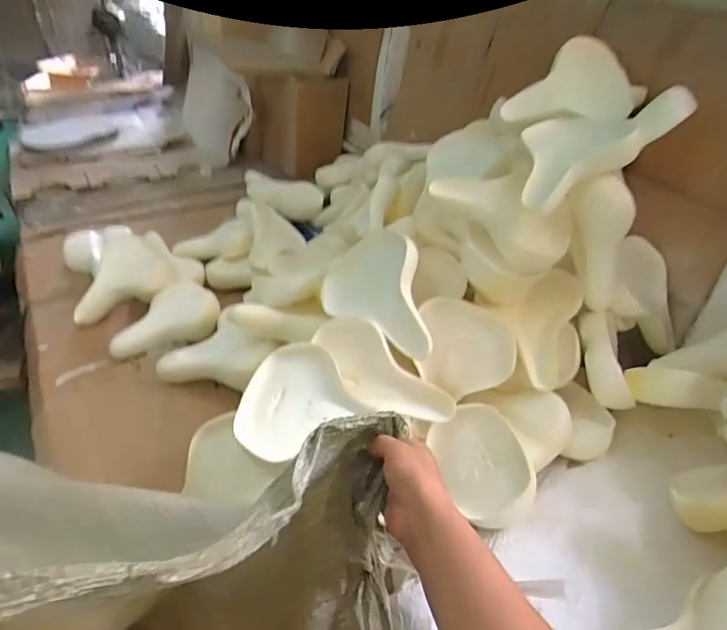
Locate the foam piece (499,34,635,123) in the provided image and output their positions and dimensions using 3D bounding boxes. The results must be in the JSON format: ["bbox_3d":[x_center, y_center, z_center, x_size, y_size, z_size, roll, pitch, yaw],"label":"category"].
[{"bbox_3d":[0.401,-0.412,0.961,0.169,0.216,0.075,46,10,-3],"label":"foam piece"}]

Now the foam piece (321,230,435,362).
[{"bbox_3d":[0.015,-0.030,0.841,0.192,0.052,0.235,-16,72,24],"label":"foam piece"}]

